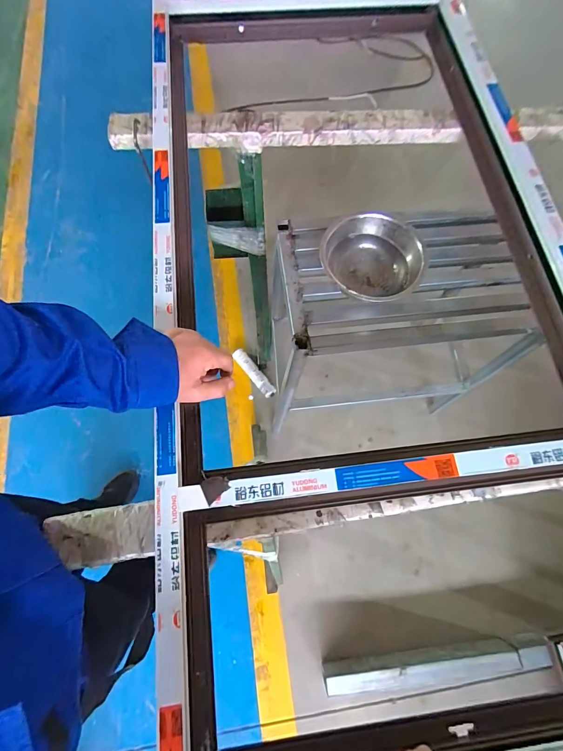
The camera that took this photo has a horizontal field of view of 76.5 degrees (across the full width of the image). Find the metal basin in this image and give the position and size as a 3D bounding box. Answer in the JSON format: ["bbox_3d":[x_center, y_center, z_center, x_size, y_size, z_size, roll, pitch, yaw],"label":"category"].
[{"bbox_3d":[0.169,-0.222,0.700,0.180,0.072,0.181,1,71,-2],"label":"metal basin"}]

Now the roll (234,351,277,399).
[{"bbox_3d":[-0.105,-0.008,1.356,0.049,0.062,0.222,-37,76,-13],"label":"roll"}]

